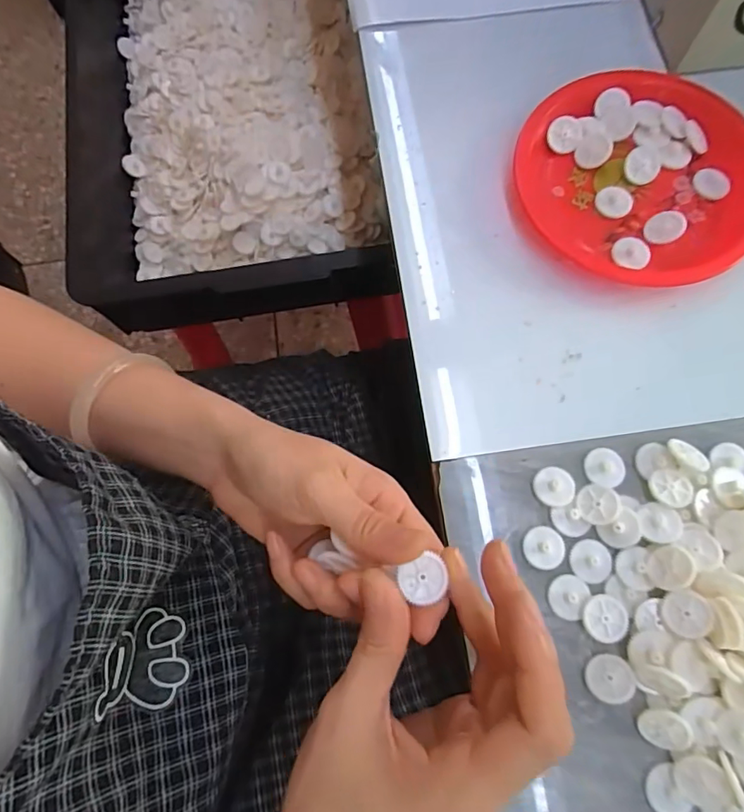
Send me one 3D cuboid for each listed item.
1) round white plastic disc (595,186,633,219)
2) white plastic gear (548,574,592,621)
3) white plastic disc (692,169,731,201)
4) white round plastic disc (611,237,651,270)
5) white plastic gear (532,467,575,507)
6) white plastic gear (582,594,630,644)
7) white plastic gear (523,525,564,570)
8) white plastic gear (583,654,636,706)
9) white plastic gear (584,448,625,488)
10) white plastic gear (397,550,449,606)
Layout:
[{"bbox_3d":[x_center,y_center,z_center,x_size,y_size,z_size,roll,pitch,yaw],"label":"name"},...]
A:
[{"bbox_3d":[0.153,-0.129,0.322,0.022,0.005,0.019,14,75,5],"label":"round white plastic disc"},{"bbox_3d":[0.100,0.097,0.259,0.018,0.004,0.022,32,78,9],"label":"white plastic gear"},{"bbox_3d":[0.216,-0.142,0.322,0.022,0.004,0.019,39,79,11],"label":"white plastic disc"},{"bbox_3d":[0.160,-0.094,0.313,0.021,0.006,0.018,7,75,3],"label":"white round plastic disc"},{"bbox_3d":[0.099,0.044,0.276,0.021,0.005,0.021,4,75,2],"label":"white plastic gear"},{"bbox_3d":[0.117,0.107,0.255,0.022,0.005,0.022,0,75,1],"label":"white plastic gear"},{"bbox_3d":[0.091,0.074,0.266,0.021,0.004,0.021,0,75,1],"label":"white plastic gear"},{"bbox_3d":[0.115,0.133,0.247,0.022,0.004,0.021,-20,52,19],"label":"white plastic gear"},{"bbox_3d":[0.127,0.033,0.277,0.022,0.007,0.021,-7,75,0],"label":"white plastic gear"},{"bbox_3d":[0.021,0.072,0.213,0.019,0.004,0.017,-11,75,-2],"label":"white plastic gear"}]

